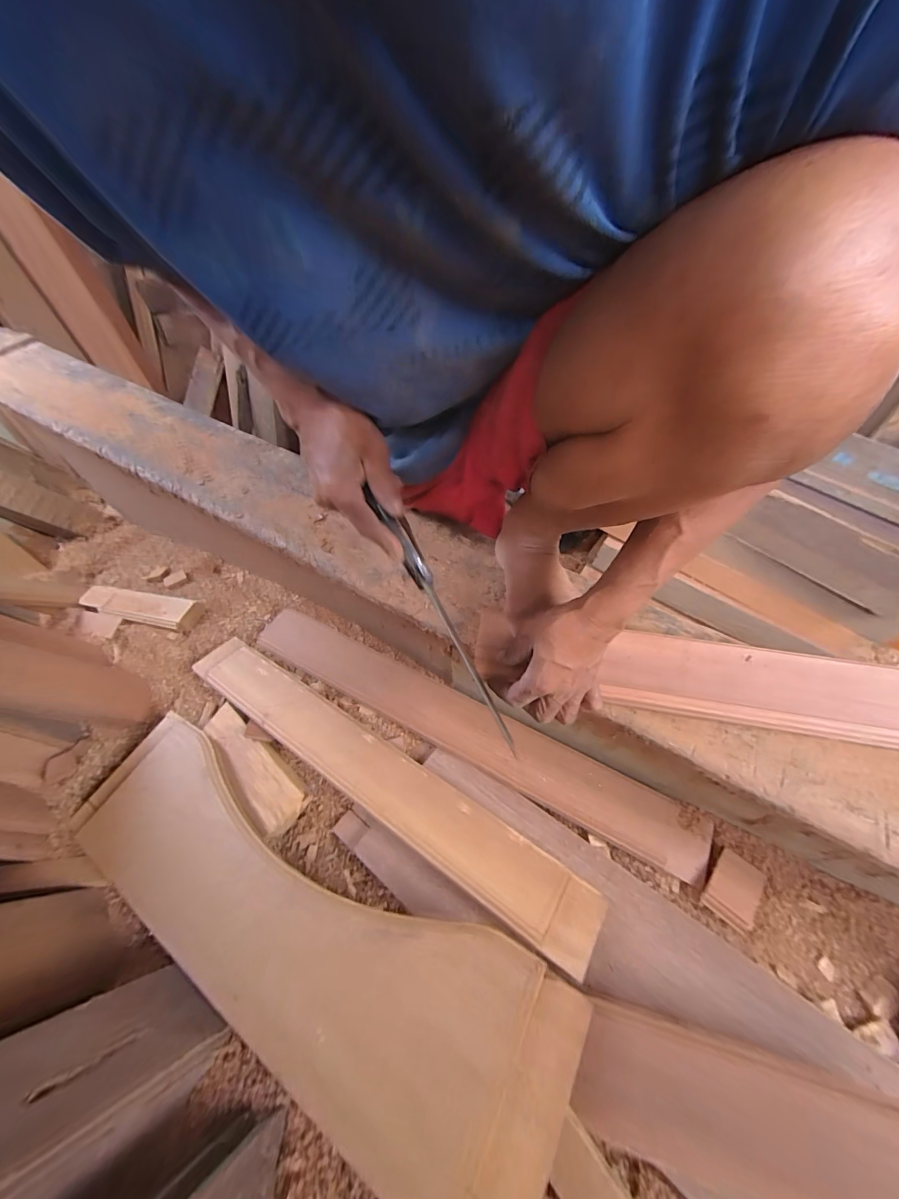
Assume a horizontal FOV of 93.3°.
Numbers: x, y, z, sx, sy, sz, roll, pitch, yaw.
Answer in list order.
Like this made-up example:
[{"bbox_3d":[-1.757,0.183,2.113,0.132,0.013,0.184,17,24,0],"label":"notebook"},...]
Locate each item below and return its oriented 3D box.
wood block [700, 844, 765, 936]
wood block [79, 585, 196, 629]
[{"bbox_3d":[0.348,0.350,0.514,0.053,0.013,0.079,35,60,21],"label":"wood block"},{"bbox_3d":[-0.682,0.009,0.926,0.326,0.023,0.075,8,52,21],"label":"wood block"}]

